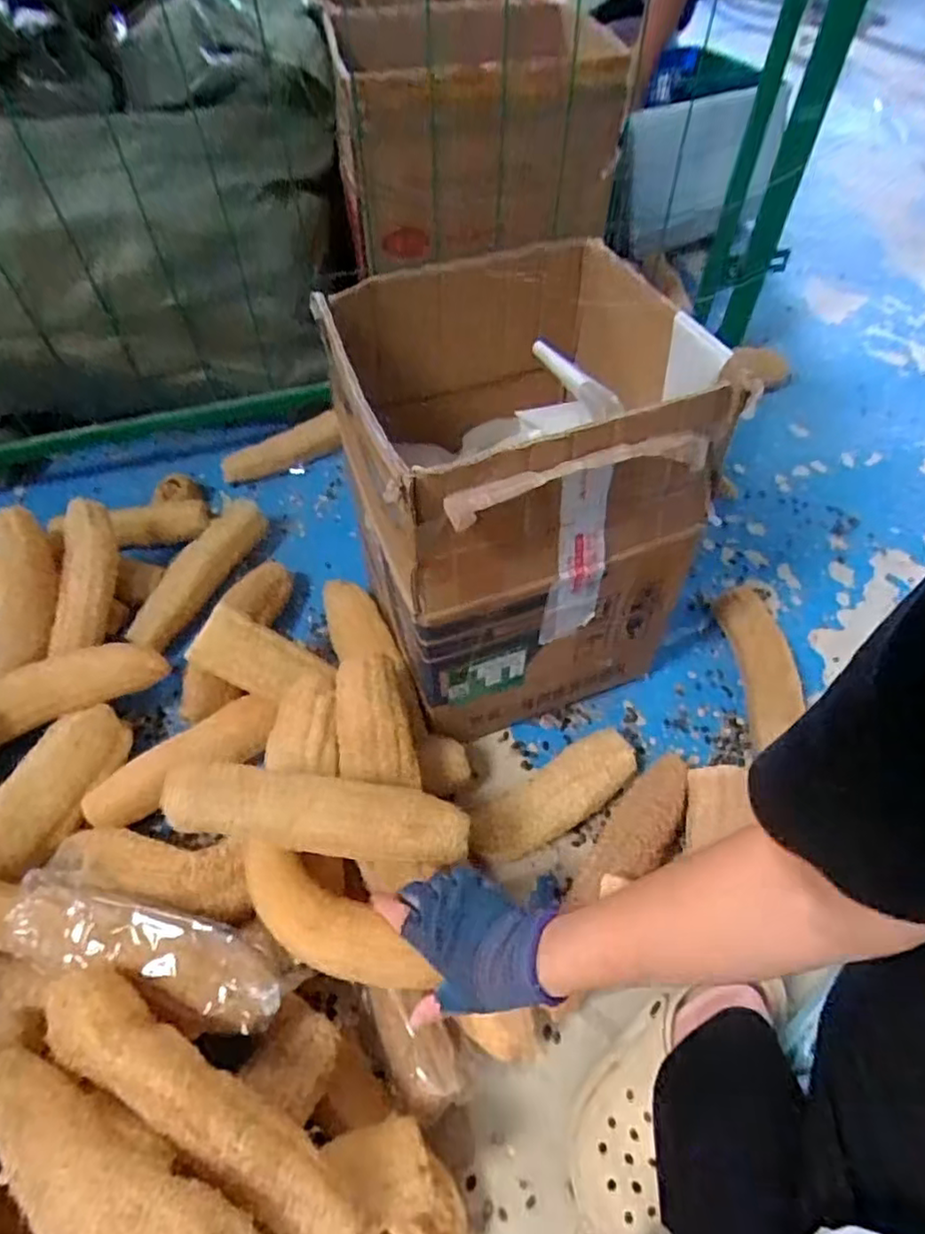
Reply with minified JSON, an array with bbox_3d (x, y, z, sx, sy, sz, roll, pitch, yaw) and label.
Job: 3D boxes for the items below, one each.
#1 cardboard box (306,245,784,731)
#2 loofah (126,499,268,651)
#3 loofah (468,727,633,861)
[{"bbox_3d":[0.035,-0.153,0.742,0.308,0.426,0.380,-17,56,-12],"label":"cardboard box"},{"bbox_3d":[-0.366,-0.061,0.934,0.072,0.069,0.289,16,56,11],"label":"loofah"},{"bbox_3d":[0.101,0.204,0.735,0.204,0.064,0.071,-23,58,-16],"label":"loofah"}]

